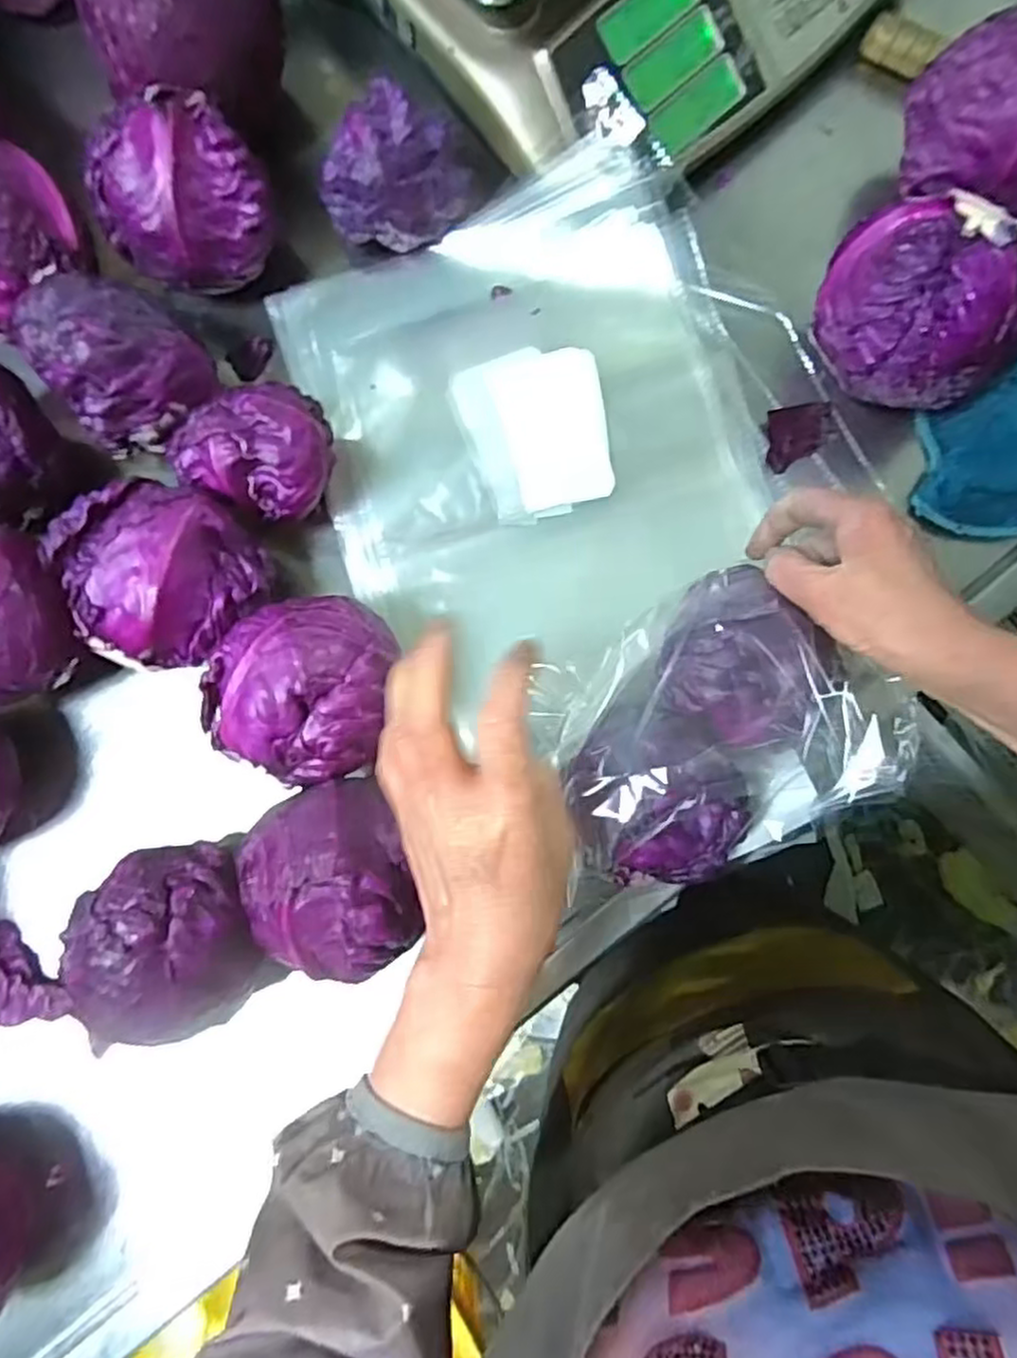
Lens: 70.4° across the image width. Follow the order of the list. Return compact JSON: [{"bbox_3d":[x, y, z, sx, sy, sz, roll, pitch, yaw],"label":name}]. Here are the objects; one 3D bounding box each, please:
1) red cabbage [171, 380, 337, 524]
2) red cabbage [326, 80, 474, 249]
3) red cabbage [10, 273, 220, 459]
[{"bbox_3d":[-0.150,-0.140,0.443,0.086,0.064,0.091,0,82,2],"label":"red cabbage"},{"bbox_3d":[-0.074,-0.327,0.471,0.076,0.064,0.087,39,85,7],"label":"red cabbage"},{"bbox_3d":[-0.232,-0.192,0.438,0.080,0.080,0.085,0,82,2],"label":"red cabbage"}]

